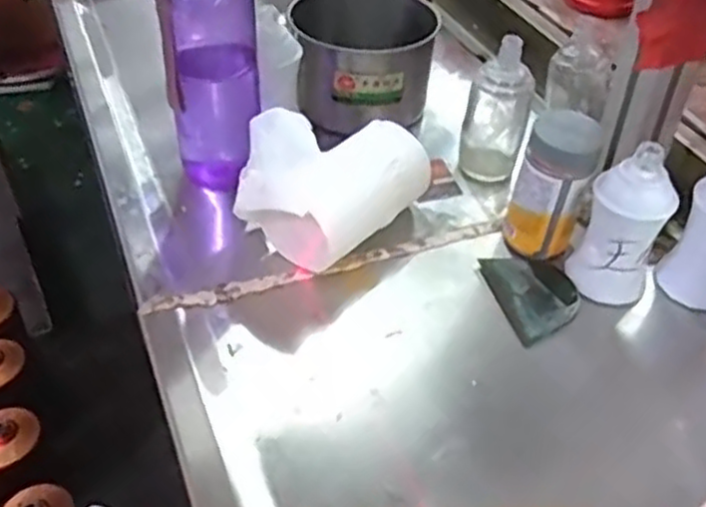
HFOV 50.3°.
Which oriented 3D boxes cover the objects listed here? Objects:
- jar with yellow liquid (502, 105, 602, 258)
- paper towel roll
[{"bbox_3d":[0.150,-0.050,0.569,0.054,0.105,0.052,0,44,0],"label":"jar with yellow liquid"},{"bbox_3d":[-0.023,-0.059,0.589,0.112,0.072,0.158,31,52,28],"label":"paper towel roll"}]

